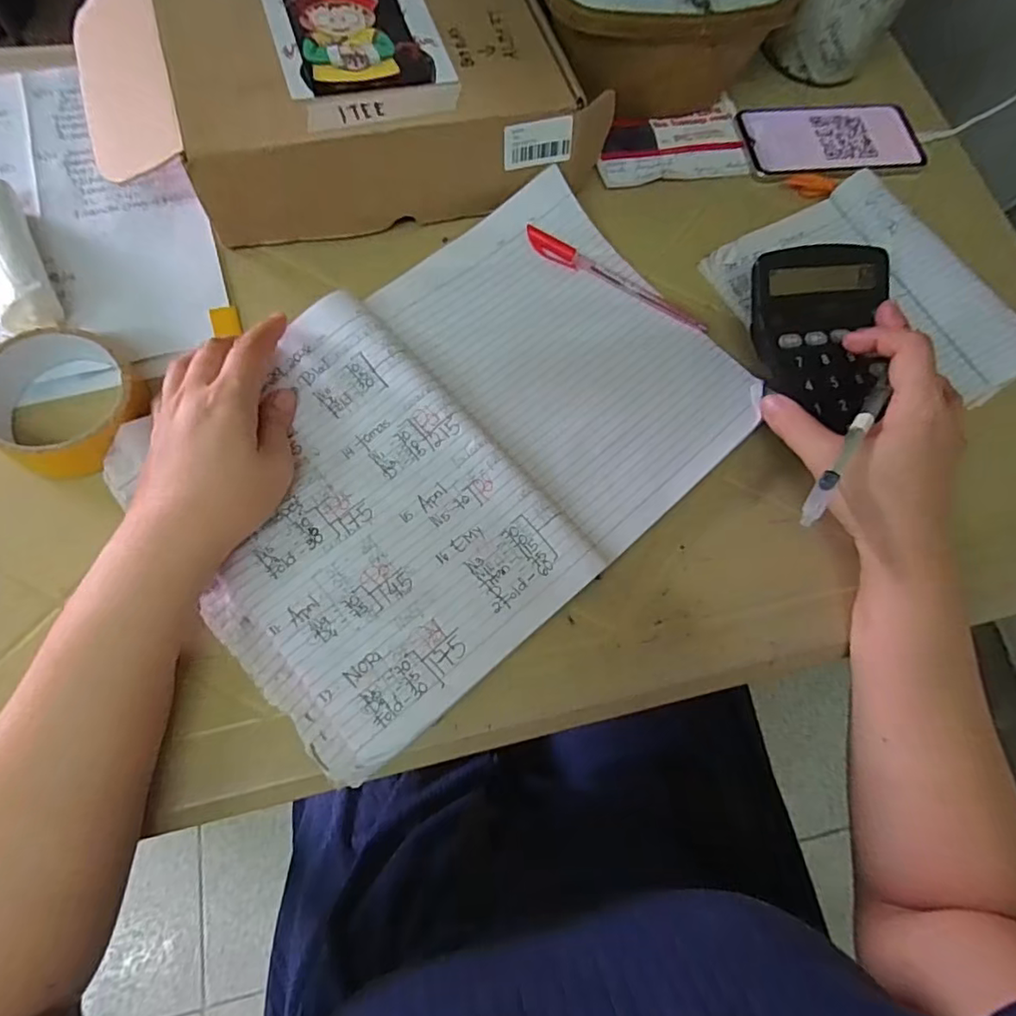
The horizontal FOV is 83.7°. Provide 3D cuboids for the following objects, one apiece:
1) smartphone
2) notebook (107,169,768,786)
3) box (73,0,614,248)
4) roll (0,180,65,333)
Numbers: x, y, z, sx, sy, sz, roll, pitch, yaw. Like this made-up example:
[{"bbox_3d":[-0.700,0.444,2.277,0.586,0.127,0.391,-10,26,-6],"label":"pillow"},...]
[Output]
[{"bbox_3d":[0.278,-0.317,0.489,0.151,0.012,0.089,-6,72,-8],"label":"smartphone"},{"bbox_3d":[-0.024,-0.052,0.368,0.375,0.022,0.241,-39,80,-18],"label":"notebook"},{"bbox_3d":[-0.111,-0.297,0.411,0.333,0.096,0.176,-13,69,-6],"label":"box"},{"bbox_3d":[-0.322,-0.163,0.364,0.034,0.028,0.115,-26,76,-14],"label":"roll"}]

